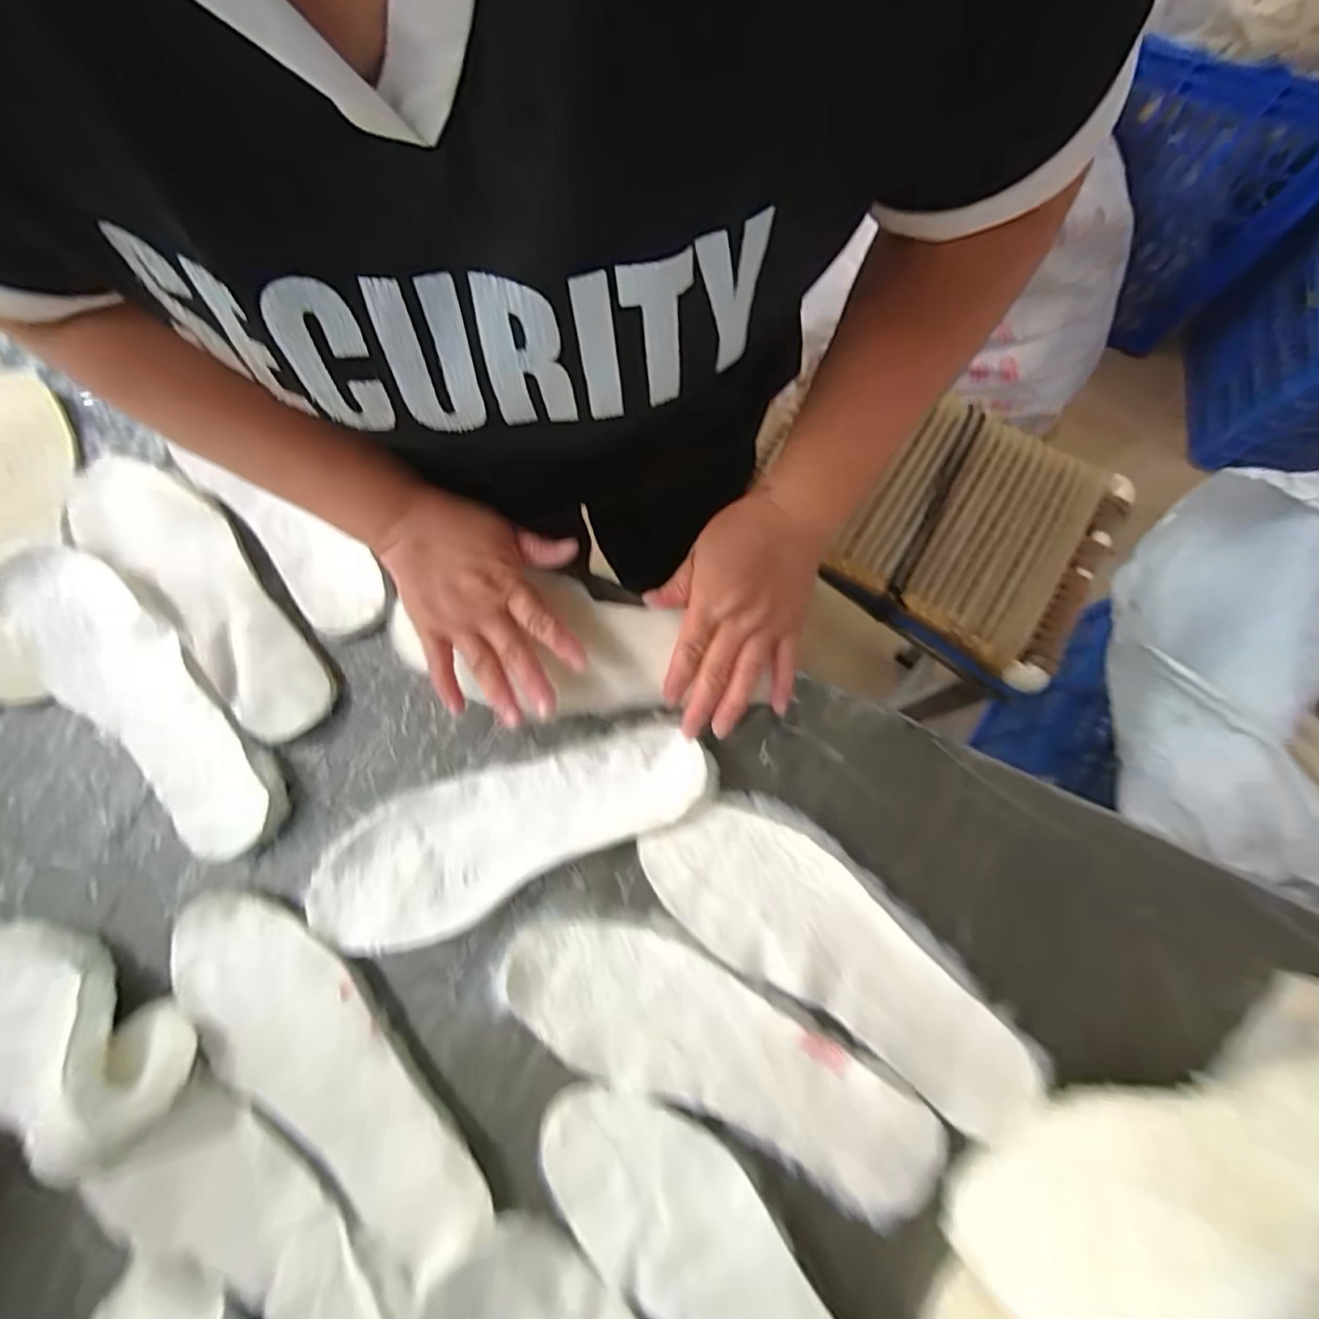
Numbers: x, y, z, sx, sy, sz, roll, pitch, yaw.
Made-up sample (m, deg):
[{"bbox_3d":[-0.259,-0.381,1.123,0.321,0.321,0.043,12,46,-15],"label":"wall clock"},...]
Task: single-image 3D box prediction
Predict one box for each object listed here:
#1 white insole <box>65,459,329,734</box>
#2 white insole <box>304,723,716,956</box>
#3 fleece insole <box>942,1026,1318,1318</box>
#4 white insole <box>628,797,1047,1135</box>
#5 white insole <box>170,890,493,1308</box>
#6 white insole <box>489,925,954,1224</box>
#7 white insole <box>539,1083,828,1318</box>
[{"bbox_3d":[-0.349,-0.059,0.464,0.284,0.021,0.083,43,81,10],"label":"white insole"},{"bbox_3d":[-0.102,0.113,0.411,0.274,0.025,0.089,-24,77,-4],"label":"white insole"},{"bbox_3d":[0.278,0.260,0.303,0.263,0.100,0.034,-33,111,11],"label":"fleece insole"},{"bbox_3d":[0.115,0.181,0.388,0.262,0.010,0.094,37,80,9],"label":"white insole"},{"bbox_3d":[-0.213,0.255,0.382,0.269,0.011,0.089,43,81,10],"label":"white insole"},{"bbox_3d":[0.035,0.243,0.379,0.279,0.006,0.083,27,79,7],"label":"white insole"},{"bbox_3d":[0.041,0.358,0.348,0.267,0.010,0.089,41,81,10],"label":"white insole"}]

